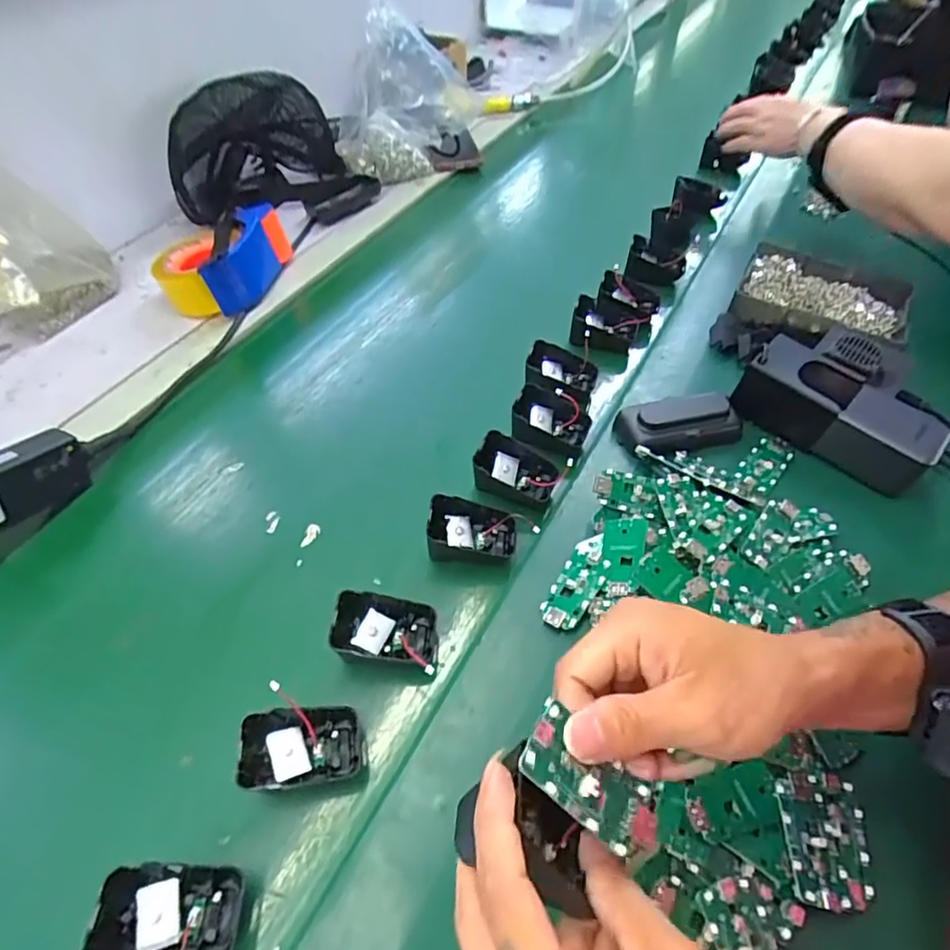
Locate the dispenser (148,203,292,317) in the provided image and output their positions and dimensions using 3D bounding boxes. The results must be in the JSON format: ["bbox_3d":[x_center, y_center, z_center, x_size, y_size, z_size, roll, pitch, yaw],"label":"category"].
[{"bbox_3d":[-0.290,-0.244,0.666,0.114,0.068,0.138,9,54,11],"label":"dispenser"}]

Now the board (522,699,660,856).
[{"bbox_3d":[0.048,0.123,0.232,0.065,0.006,0.030,39,57,-9],"label":"board"}]

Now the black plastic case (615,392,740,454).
[{"bbox_3d":[0.179,-0.046,0.511,0.104,0.027,0.051,-14,53,-5],"label":"black plastic case"}]

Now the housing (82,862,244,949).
[{"bbox_3d":[-0.157,0.227,0.300,0.064,0.033,0.045,-3,53,2],"label":"housing"}]

